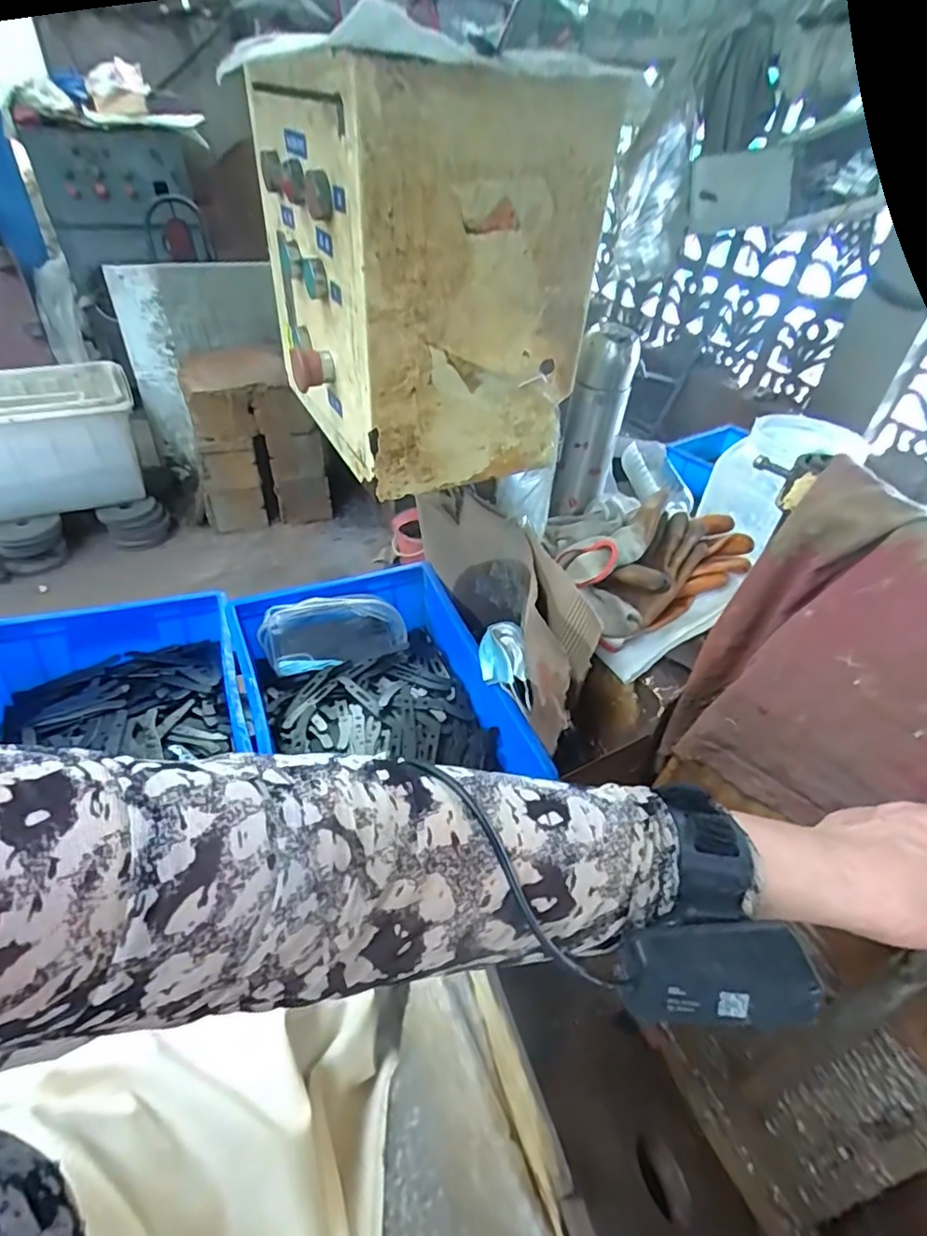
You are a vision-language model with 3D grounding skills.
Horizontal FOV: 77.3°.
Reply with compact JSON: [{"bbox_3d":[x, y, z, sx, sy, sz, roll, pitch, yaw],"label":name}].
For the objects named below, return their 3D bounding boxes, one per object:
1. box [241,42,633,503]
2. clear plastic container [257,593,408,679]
[{"bbox_3d":[-0.052,-0.305,0.530,0.215,0.274,0.258,-20,47,-26],"label":"box"},{"bbox_3d":[-0.188,0.018,0.848,0.201,0.098,0.028,-11,9,-20],"label":"clear plastic container"}]

